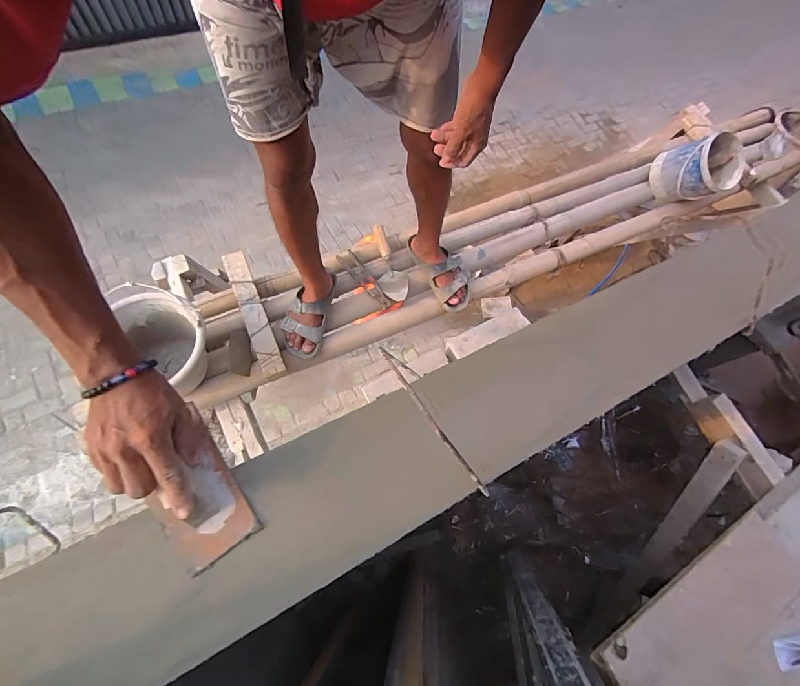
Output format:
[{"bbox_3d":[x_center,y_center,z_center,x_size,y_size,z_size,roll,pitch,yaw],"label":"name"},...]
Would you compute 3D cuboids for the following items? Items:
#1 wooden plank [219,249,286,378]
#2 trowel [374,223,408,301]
[{"bbox_3d":[-0.392,-0.088,1.007,0.056,0.017,0.377,-20,72,-18],"label":"wooden plank"},{"bbox_3d":[-0.034,-0.240,1.126,0.086,0.043,0.260,-11,69,-13],"label":"trowel"}]

